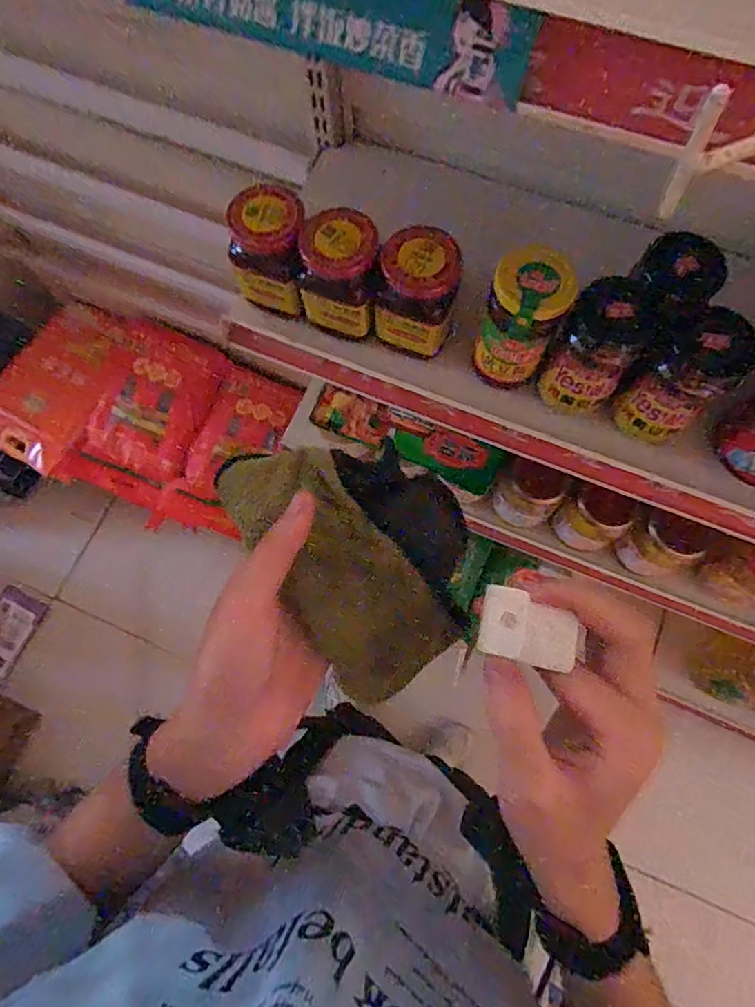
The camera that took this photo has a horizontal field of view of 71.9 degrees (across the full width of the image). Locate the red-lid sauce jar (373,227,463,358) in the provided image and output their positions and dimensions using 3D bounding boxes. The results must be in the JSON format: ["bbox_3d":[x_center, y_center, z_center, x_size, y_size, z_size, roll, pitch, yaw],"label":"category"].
[{"bbox_3d":[0.037,-0.194,0.484,0.069,0.094,0.064,18,74,6],"label":"red-lid sauce jar"}]

